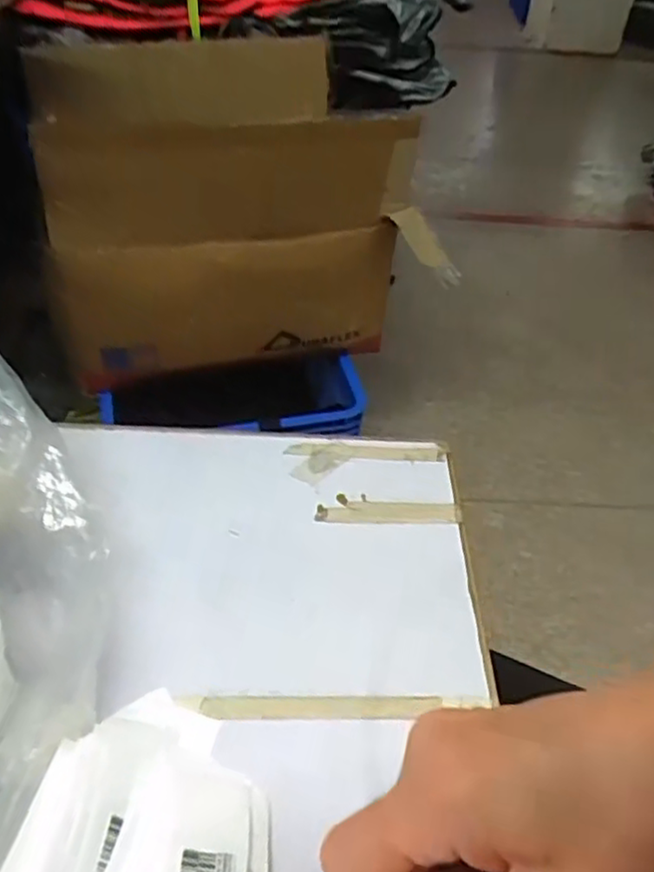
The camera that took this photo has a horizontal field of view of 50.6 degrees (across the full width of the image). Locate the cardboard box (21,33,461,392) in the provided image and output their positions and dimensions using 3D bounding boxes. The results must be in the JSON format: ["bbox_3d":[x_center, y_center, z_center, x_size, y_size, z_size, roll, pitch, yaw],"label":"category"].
[{"bbox_3d":[-0.179,-0.371,1.130,0.522,0.389,0.447,-11,46,-16],"label":"cardboard box"}]

